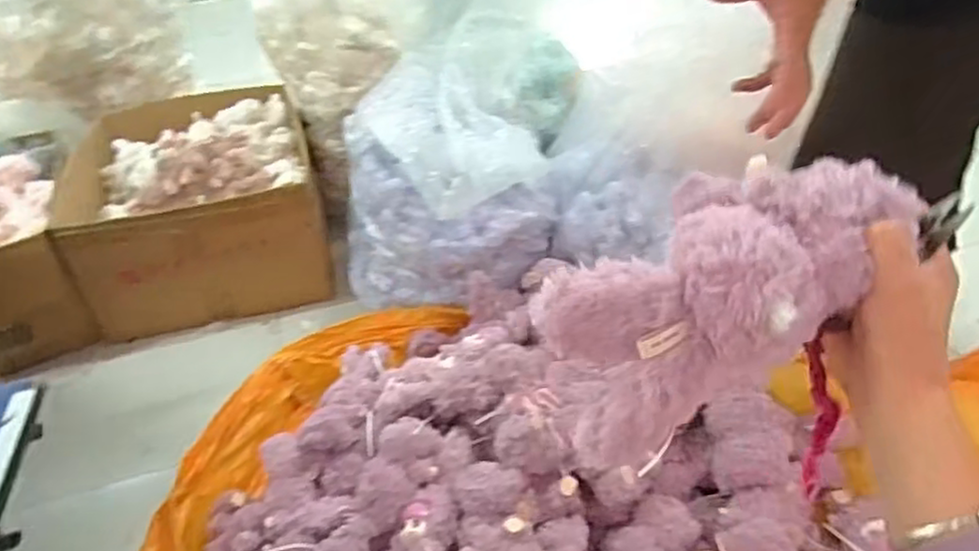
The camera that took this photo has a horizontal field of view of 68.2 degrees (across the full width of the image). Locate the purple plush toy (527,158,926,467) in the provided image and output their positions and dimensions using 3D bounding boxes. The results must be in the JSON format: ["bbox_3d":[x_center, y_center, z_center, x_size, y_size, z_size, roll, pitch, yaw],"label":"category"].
[{"bbox_3d":[0.137,0.013,0.439,0.204,0.124,0.108,-24,41,-23],"label":"purple plush toy"}]

